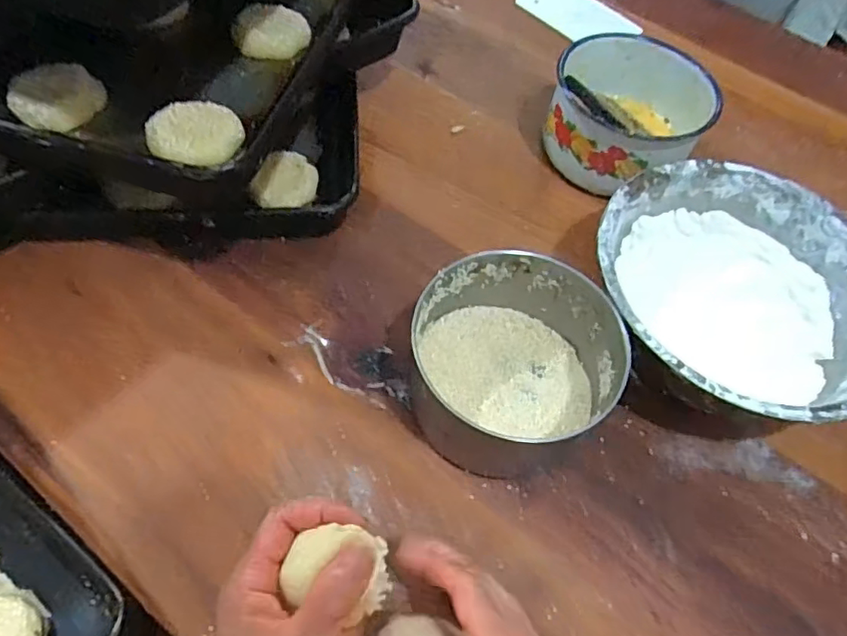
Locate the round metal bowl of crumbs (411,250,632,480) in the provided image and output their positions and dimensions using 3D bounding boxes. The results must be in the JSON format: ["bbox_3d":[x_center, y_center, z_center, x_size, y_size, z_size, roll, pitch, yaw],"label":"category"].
[{"bbox_3d":[0.060,0.030,0.415,0.130,0.079,0.126,2,56,-3],"label":"round metal bowl of crumbs"}]

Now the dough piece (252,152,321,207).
[{"bbox_3d":[-0.119,-0.117,0.527,0.049,0.021,0.065,14,57,3],"label":"dough piece"}]

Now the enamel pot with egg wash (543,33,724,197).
[{"bbox_3d":[0.187,-0.186,0.561,0.133,0.075,0.138,3,57,-4],"label":"enamel pot with egg wash"}]

